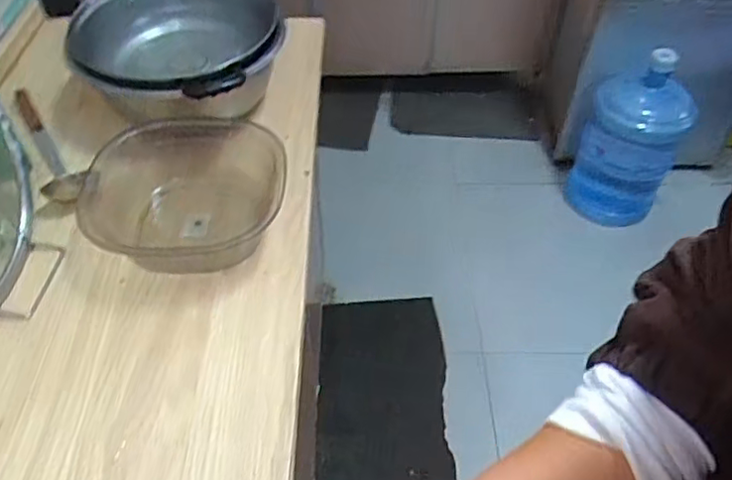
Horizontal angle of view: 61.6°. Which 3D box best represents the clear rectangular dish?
[{"bbox_3d":[-0.203,-0.056,0.705,0.211,0.073,0.207,-4,48,-4],"label":"clear rectangular dish"}]

